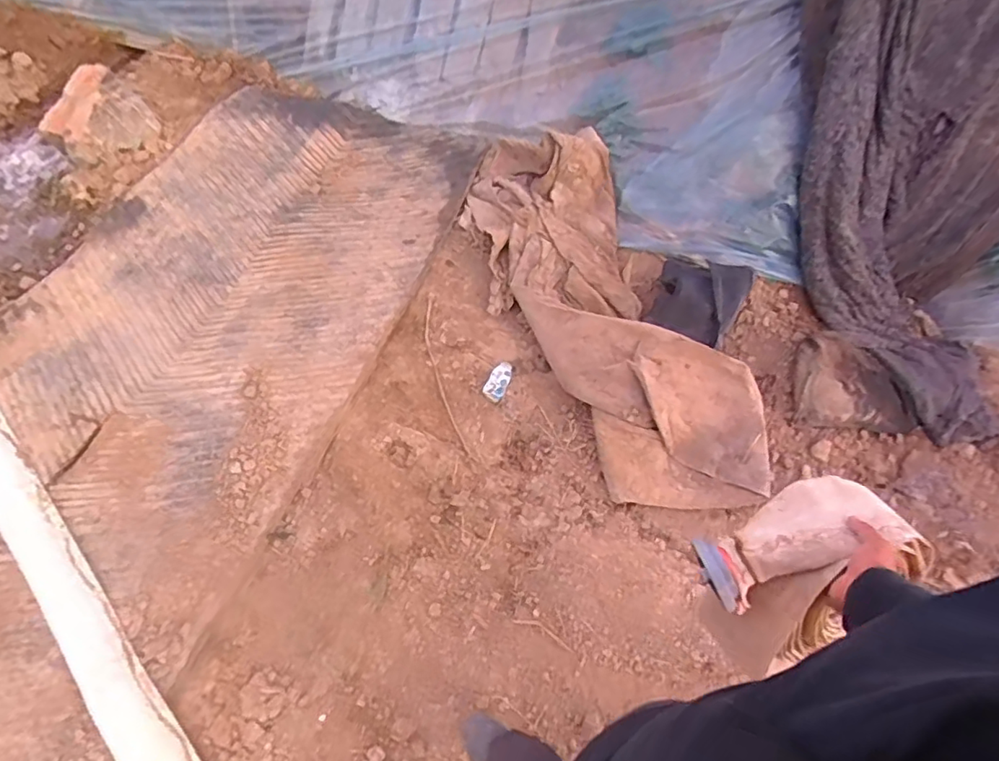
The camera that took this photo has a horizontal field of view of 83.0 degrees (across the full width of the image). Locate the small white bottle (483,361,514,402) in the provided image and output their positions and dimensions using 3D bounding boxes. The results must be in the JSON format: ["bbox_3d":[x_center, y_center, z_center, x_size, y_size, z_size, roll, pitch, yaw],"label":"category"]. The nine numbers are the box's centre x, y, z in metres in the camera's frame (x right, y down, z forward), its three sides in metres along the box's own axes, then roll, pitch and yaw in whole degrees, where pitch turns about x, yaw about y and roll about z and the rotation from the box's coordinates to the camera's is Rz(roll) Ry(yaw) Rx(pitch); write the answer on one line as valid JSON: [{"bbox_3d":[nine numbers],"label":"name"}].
[{"bbox_3d":[-0.001,0.000,1.906,0.070,0.030,0.143,22,56,12],"label":"small white bottle"}]

